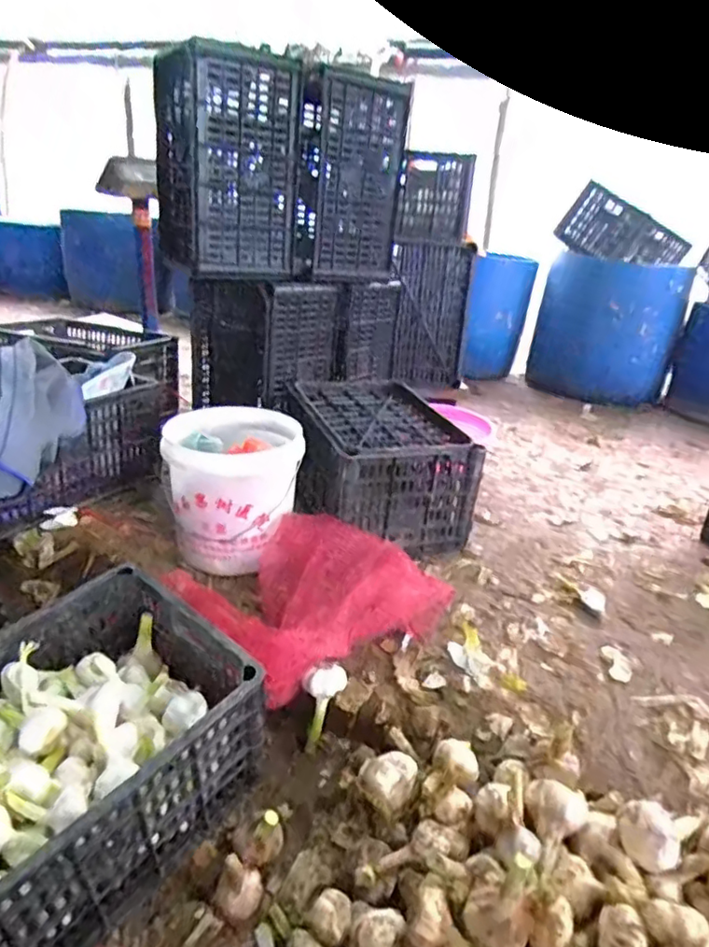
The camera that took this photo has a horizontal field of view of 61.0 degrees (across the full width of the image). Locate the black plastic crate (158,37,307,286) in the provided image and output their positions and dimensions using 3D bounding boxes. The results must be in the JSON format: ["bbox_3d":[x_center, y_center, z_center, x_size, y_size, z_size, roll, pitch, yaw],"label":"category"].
[{"bbox_3d":[-0.269,-0.659,1.315,0.238,0.405,0.242,-12,32,-30],"label":"black plastic crate"}]

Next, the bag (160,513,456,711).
[{"bbox_3d":[-0.076,0.186,1.003,0.344,0.128,0.305,-18,35,-37],"label":"bag"}]

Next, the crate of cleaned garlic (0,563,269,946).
[{"bbox_3d":[-0.358,0.351,0.721,0.297,0.236,0.421,23,33,32],"label":"crate of cleaned garlic"}]

